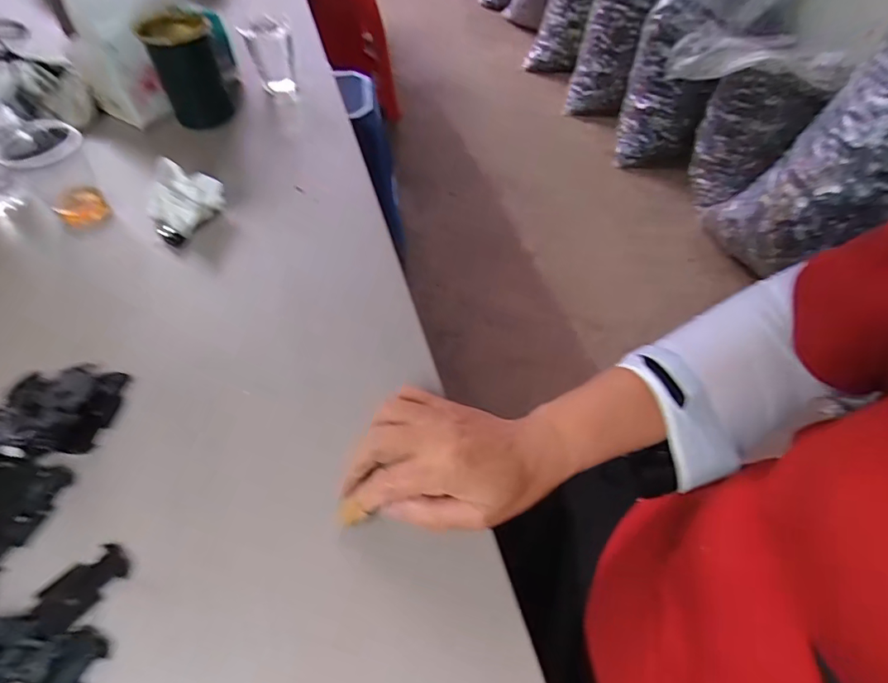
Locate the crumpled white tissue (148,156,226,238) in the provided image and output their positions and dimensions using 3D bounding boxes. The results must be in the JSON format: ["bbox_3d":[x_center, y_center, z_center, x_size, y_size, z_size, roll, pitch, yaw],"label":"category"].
[{"bbox_3d":[-0.259,-0.143,0.475,0.063,0.050,0.055,28,58,18],"label":"crumpled white tissue"}]

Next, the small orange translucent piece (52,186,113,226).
[{"bbox_3d":[-0.371,-0.137,0.494,0.045,0.031,0.021,-18,56,-14],"label":"small orange translucent piece"}]

